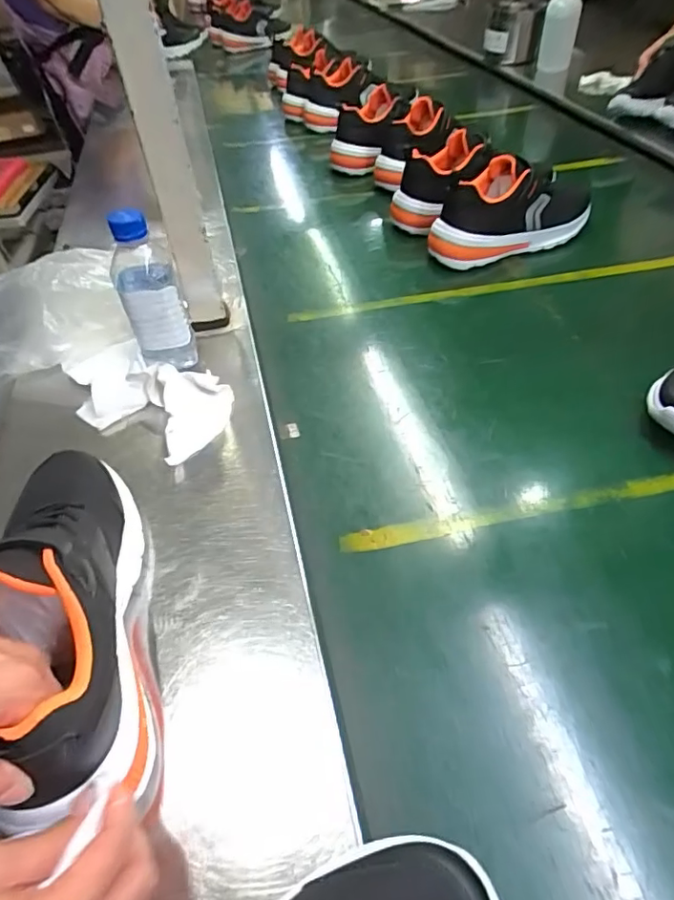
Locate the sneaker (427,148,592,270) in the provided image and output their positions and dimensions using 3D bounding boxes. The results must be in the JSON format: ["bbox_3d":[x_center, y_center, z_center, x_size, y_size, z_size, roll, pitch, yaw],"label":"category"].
[{"bbox_3d":[0.244,-0.343,0.756,0.244,0.123,0.105,-20,50,-15],"label":"sneaker"}]

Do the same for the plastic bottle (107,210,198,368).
[{"bbox_3d":[-0.189,-0.160,0.546,0.058,0.152,0.064,-17,47,-11],"label":"plastic bottle"}]

